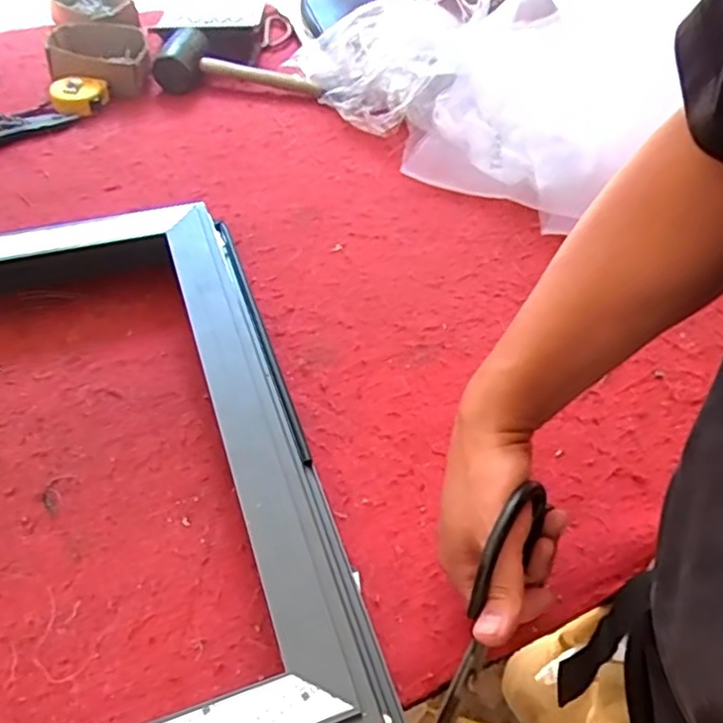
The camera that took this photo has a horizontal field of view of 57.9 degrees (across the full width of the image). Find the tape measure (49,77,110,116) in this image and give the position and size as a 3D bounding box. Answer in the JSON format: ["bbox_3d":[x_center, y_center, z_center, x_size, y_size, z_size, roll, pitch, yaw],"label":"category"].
[{"bbox_3d":[-0.404,-0.381,0.932,0.083,0.032,0.063,-10,51,-12],"label":"tape measure"}]

